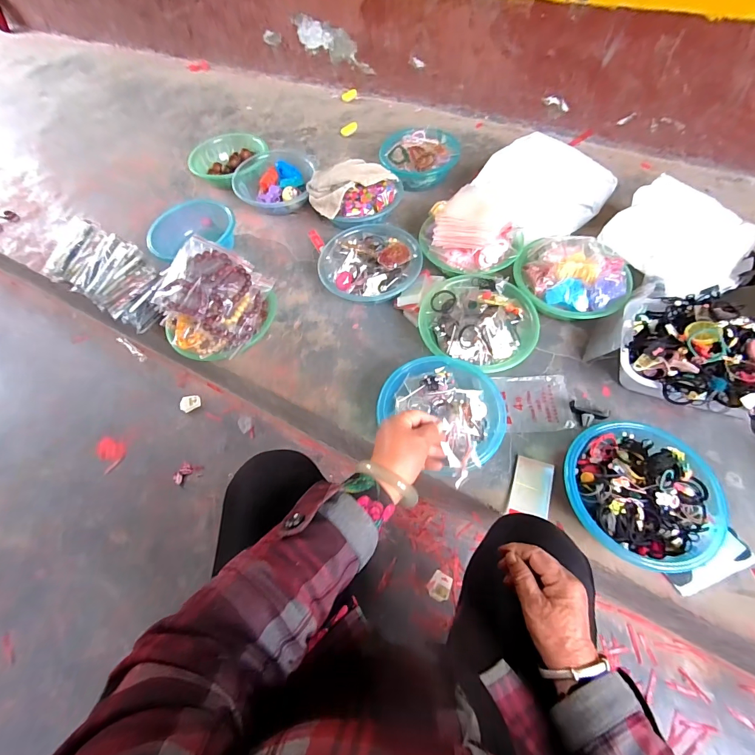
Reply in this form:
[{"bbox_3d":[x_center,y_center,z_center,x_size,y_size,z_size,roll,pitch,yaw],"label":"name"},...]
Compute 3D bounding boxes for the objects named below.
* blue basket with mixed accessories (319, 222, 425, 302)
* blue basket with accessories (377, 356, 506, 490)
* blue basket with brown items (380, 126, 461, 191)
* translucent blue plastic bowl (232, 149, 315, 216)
[{"bbox_3d":[-0.024,-0.272,0.885,0.221,0.099,0.221,-2,60,3],"label":"blue basket with mixed accessories"},{"bbox_3d":[0.125,0.062,0.690,0.206,0.061,0.218,-39,65,-17],"label":"blue basket with accessories"},{"bbox_3d":[0.126,-0.650,1.092,0.218,0.080,0.205,5,60,7],"label":"blue basket with brown items"},{"bbox_3d":[-0.296,-0.565,1.076,0.220,0.092,0.226,-2,60,3],"label":"translucent blue plastic bowl"}]

